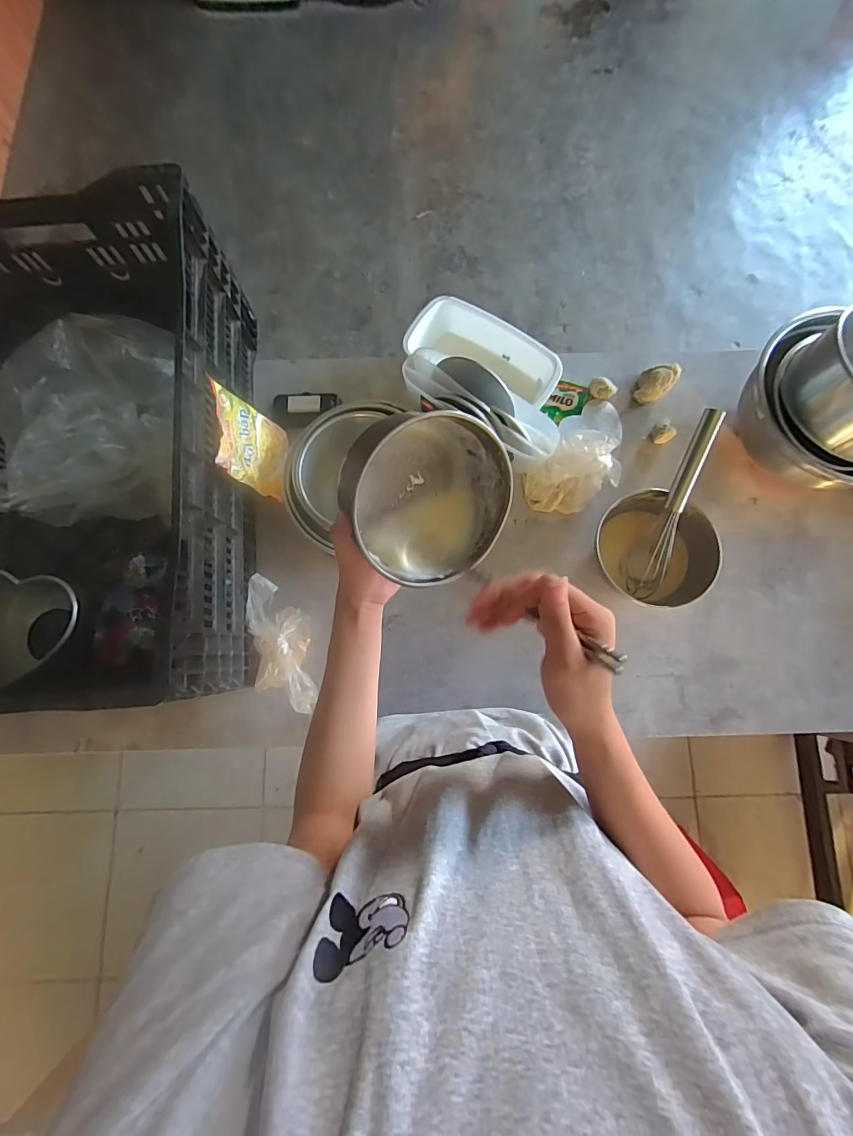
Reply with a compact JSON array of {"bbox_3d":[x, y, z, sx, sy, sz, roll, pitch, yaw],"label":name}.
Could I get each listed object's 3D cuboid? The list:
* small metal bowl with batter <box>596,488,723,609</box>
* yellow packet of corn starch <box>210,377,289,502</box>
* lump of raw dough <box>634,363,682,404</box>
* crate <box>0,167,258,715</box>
[{"bbox_3d":[0.314,-0.025,0.605,0.145,0.069,0.161,-40,83,-6],"label":"small metal bowl with batter"},{"bbox_3d":[-0.238,-0.164,0.582,0.048,0.144,0.120,-11,82,22],"label":"yellow packet of corn starch"},{"bbox_3d":[0.353,-0.288,0.668,0.047,0.044,0.063,42,83,6],"label":"lump of raw dough"},{"bbox_3d":[-0.451,-0.137,0.539,0.402,0.234,0.591,-6,79,-1],"label":"crate"}]

